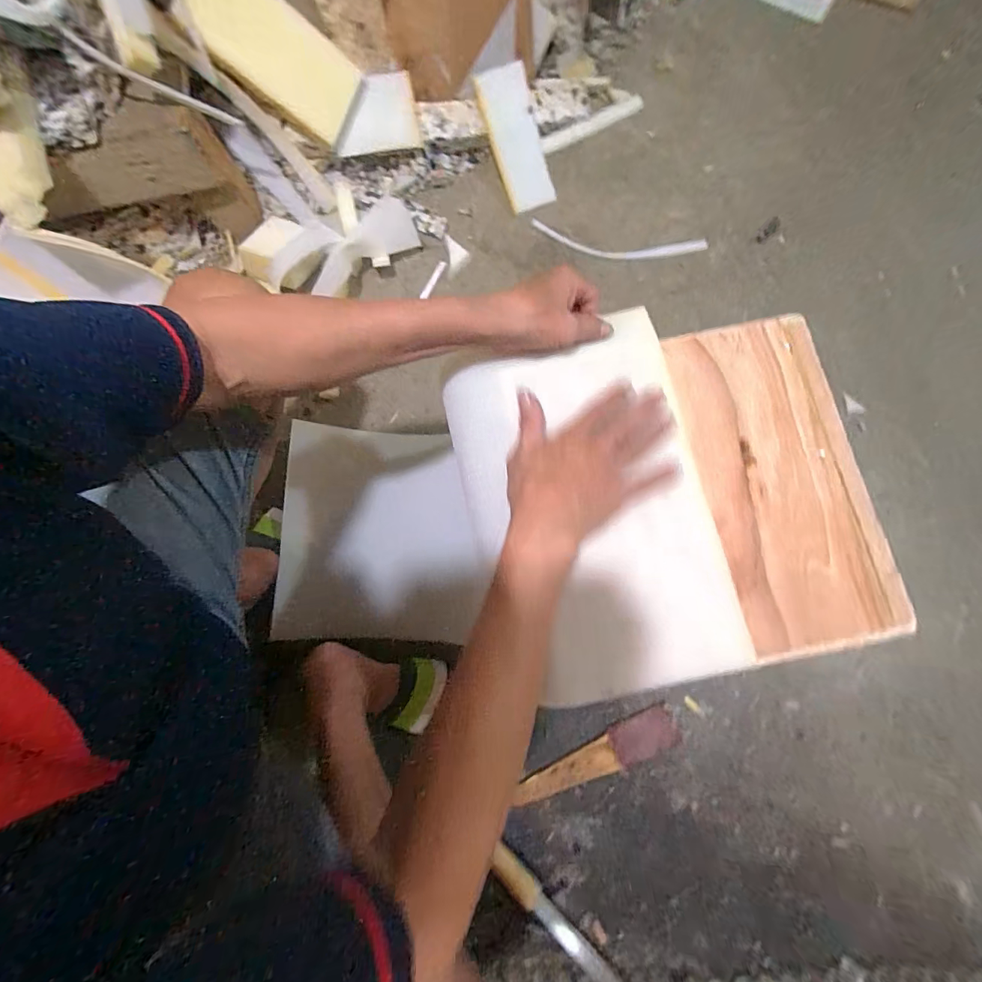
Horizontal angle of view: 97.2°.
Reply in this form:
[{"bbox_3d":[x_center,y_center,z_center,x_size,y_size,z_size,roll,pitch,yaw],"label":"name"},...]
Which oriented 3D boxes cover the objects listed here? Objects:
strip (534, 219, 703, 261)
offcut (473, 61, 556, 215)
[{"bbox_3d":[0.232,-0.453,0.788,0.314,0.009,0.056,9,78,1],"label":"strip"},{"bbox_3d":[0.048,-0.636,0.788,0.087,0.027,0.219,-22,106,-6],"label":"offcut"}]

